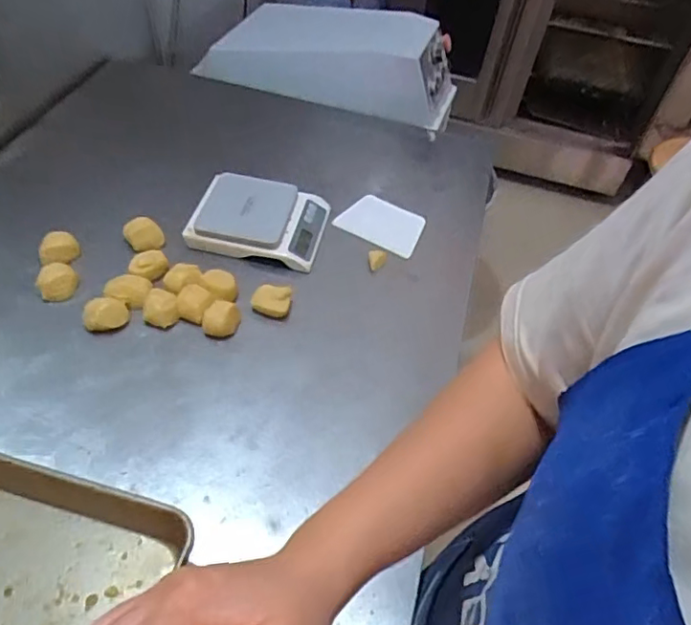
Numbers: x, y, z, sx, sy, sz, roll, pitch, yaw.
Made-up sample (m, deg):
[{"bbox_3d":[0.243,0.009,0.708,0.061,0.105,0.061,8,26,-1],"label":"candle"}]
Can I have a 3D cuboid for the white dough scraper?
[{"bbox_3d":[0.058,-0.140,0.903,0.123,0.009,0.093,29,59,6],"label":"white dough scraper"}]

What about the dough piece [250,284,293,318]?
[{"bbox_3d":[-0.099,-0.016,0.769,0.050,0.032,0.035,12,49,4],"label":"dough piece"}]

